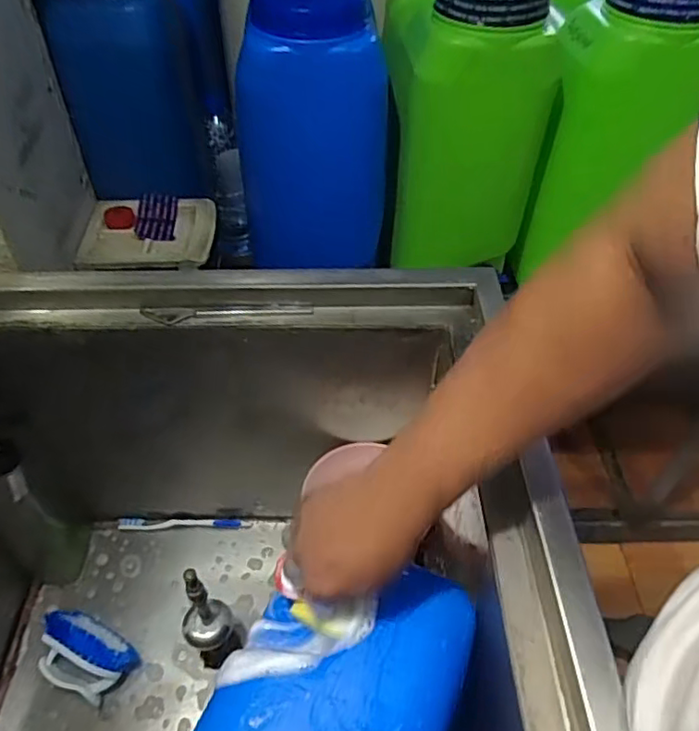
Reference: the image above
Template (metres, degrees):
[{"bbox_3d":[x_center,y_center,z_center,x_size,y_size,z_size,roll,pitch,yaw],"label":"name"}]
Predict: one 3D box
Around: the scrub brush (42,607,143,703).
[{"bbox_3d":[-0.318,0.351,0.731,0.124,0.059,0.077,24,51,19],"label":"scrub brush"}]

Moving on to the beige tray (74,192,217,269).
[{"bbox_3d":[-0.265,-0.180,0.809,0.163,0.021,0.157,2,48,0],"label":"beige tray"}]

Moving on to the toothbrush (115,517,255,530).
[{"bbox_3d":[-0.236,0.228,0.866,0.187,0.010,0.015,1,48,-1],"label":"toothbrush"}]

